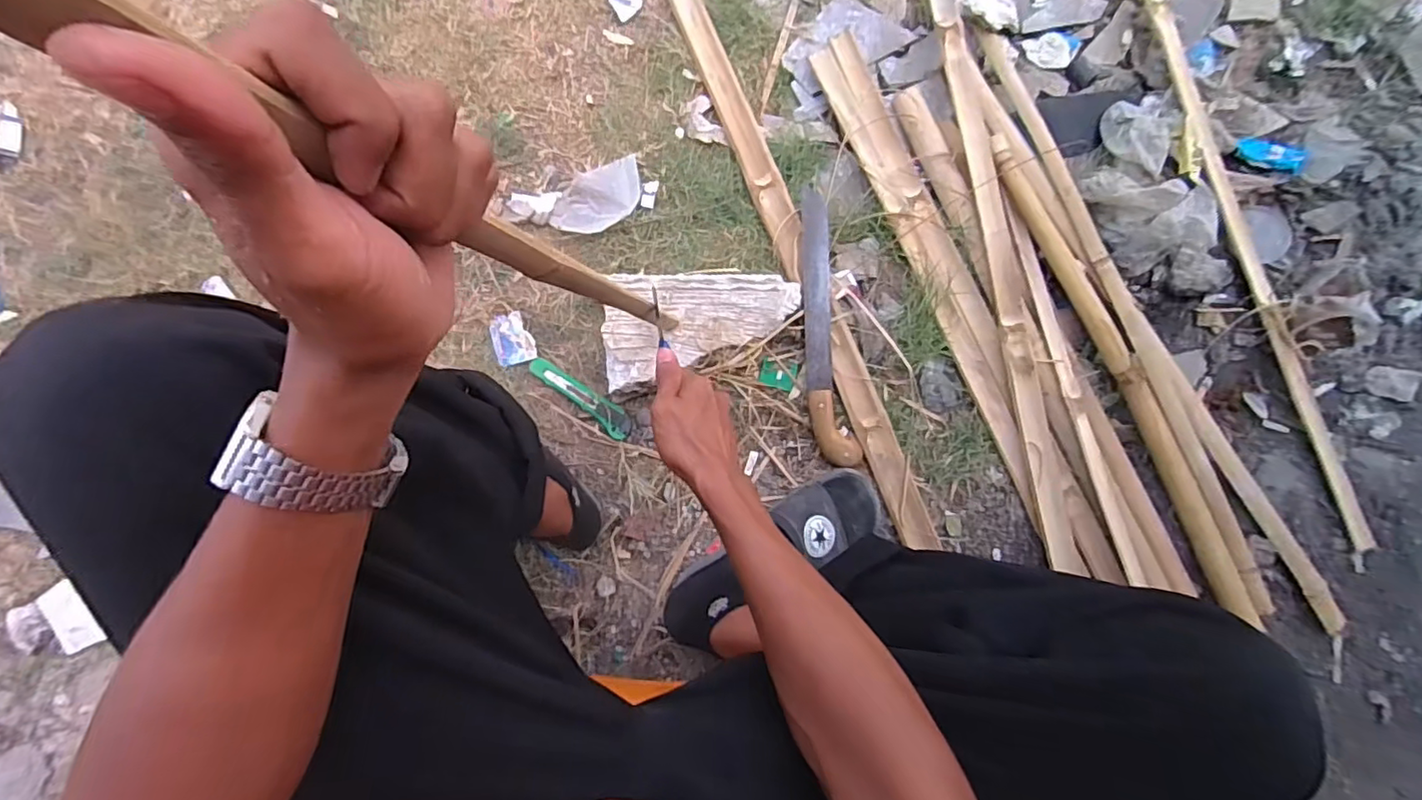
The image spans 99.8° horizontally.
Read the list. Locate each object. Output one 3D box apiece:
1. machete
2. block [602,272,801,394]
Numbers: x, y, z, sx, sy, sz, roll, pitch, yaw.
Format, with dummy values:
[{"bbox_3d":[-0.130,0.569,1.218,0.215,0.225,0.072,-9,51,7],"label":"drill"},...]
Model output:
[{"bbox_3d":[0.128,-0.084,0.698,0.050,0.024,0.318,-8,86,-2],"label":"machete"},{"bbox_3d":[-0.009,-0.082,0.688,0.220,0.059,0.121,-4,86,-1],"label":"block"}]

